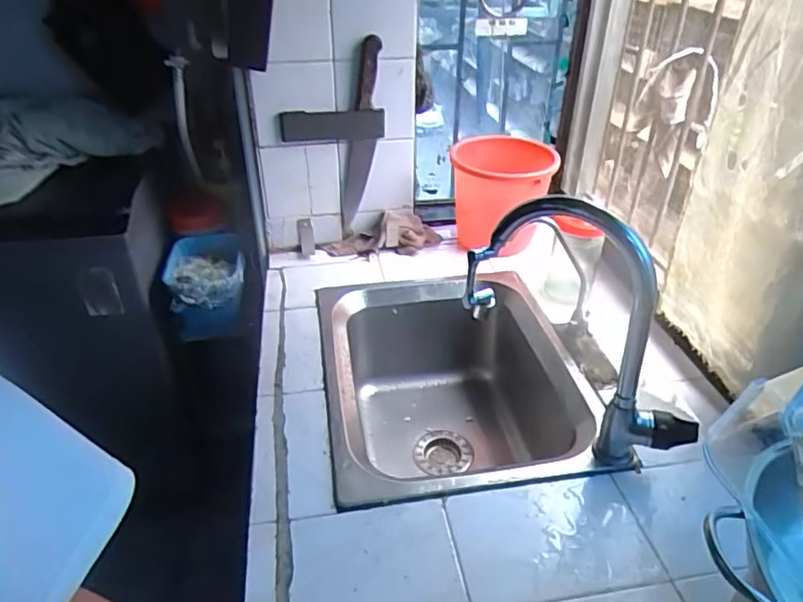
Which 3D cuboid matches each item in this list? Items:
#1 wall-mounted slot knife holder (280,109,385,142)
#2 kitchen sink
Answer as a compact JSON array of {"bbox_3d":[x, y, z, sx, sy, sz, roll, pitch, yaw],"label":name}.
[{"bbox_3d":[-0.126,-0.322,1.078,0.187,0.058,0.015,-2,34,-4],"label":"wall-mounted slot knife holder"},{"bbox_3d":[0.093,0.192,0.988,0.411,0.265,0.460,-5,34,-8],"label":"kitchen sink"}]

